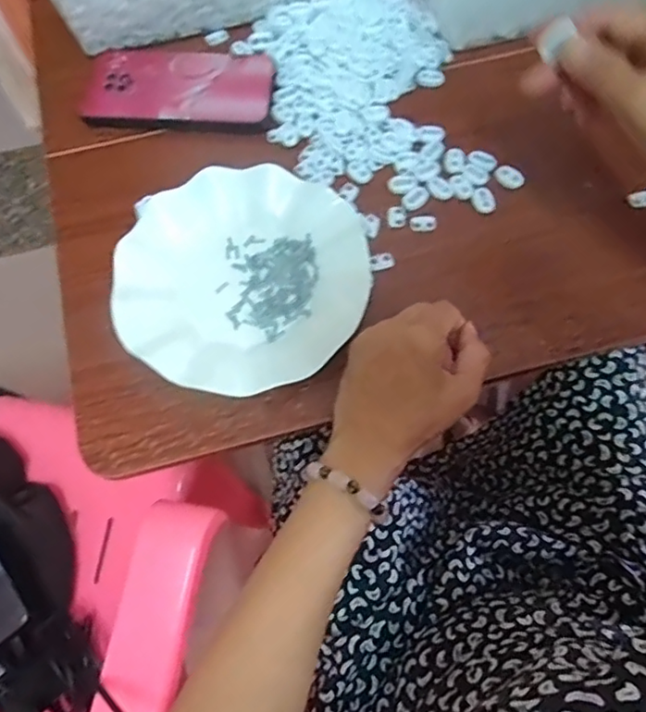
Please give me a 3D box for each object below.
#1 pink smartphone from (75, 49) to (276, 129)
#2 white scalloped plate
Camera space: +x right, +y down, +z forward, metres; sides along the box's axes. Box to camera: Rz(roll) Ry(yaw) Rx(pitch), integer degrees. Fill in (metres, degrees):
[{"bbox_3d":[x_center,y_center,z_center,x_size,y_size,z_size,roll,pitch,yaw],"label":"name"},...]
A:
[{"bbox_3d":[-0.126,-0.242,0.516,0.163,0.013,0.088,1,69,1],"label":"pink smartphone"},{"bbox_3d":[-0.059,-0.059,0.441,0.177,0.019,0.183,0,69,1],"label":"white scalloped plate"}]

